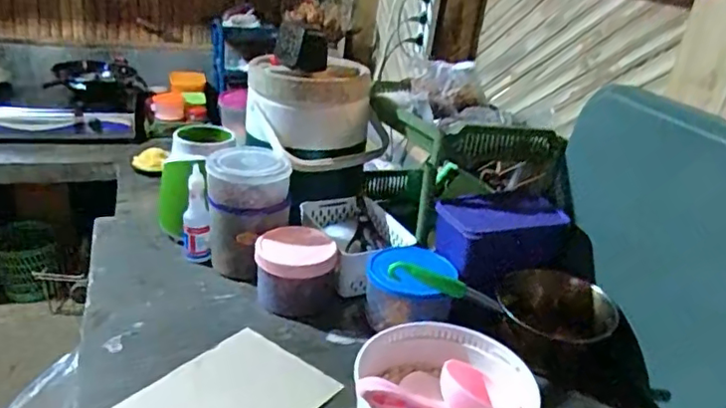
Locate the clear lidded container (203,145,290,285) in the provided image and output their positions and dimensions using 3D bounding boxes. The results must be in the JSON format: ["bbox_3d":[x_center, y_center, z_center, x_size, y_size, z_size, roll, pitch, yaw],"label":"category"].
[{"bbox_3d":[-0.196,0.019,1.005,0.135,0.195,0.148,0,26,-12],"label":"clear lidded container"}]

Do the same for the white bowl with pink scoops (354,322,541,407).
[{"bbox_3d":[0.087,0.238,0.682,0.200,0.129,0.200,5,25,-2],"label":"white bowl with pink scoops"}]

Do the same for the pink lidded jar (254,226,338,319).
[{"bbox_3d":[-0.107,0.107,0.944,0.128,0.098,0.113,7,25,2],"label":"pink lidded jar"}]

